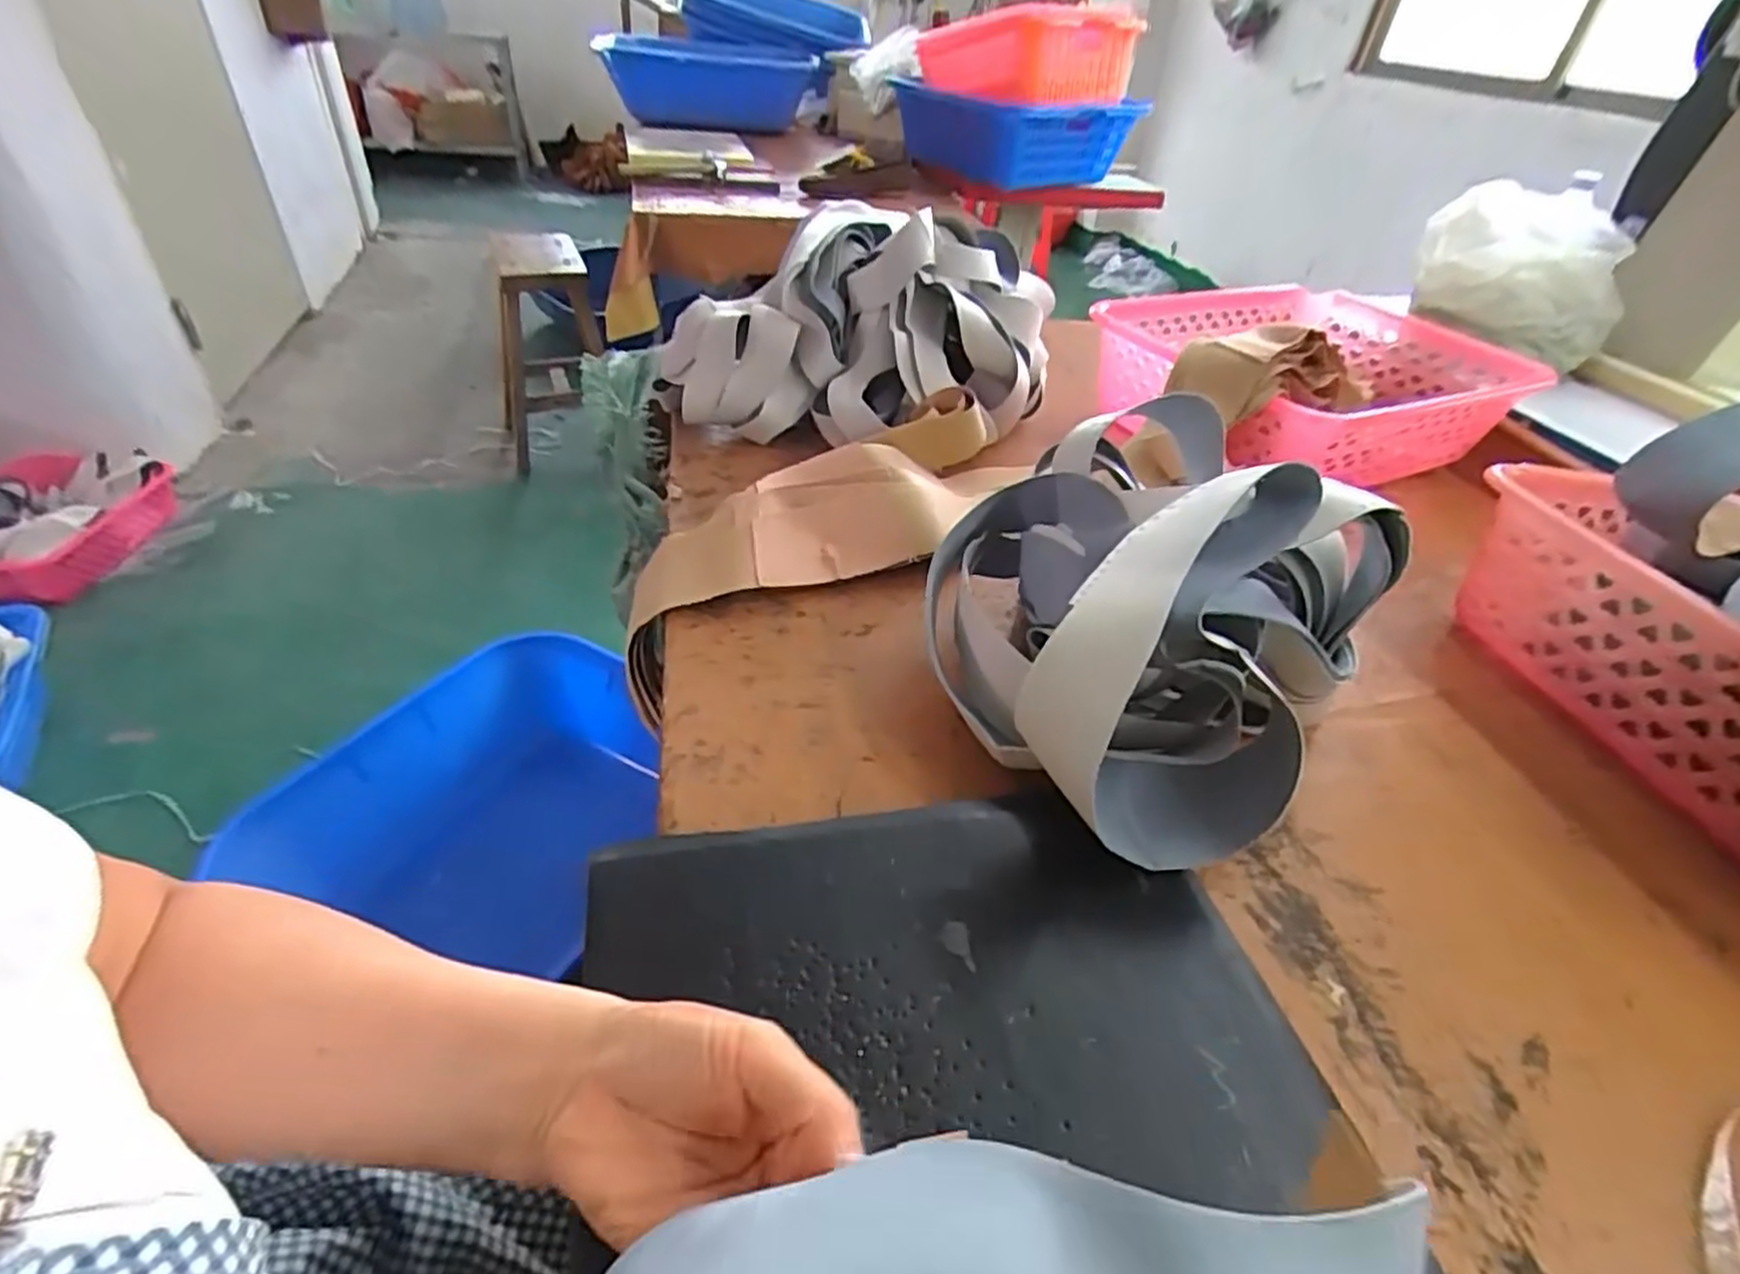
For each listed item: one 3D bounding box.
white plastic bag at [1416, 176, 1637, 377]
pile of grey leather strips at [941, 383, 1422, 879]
[{"bbox_3d":[0.787,-0.442,0.963,0.218,0.146,0.183,4,39,-2],"label":"white plastic bag"},{"bbox_3d":[0.171,-0.017,0.496,0.228,0.185,0.276,-5,41,-13],"label":"pile of grey leather strips"}]

